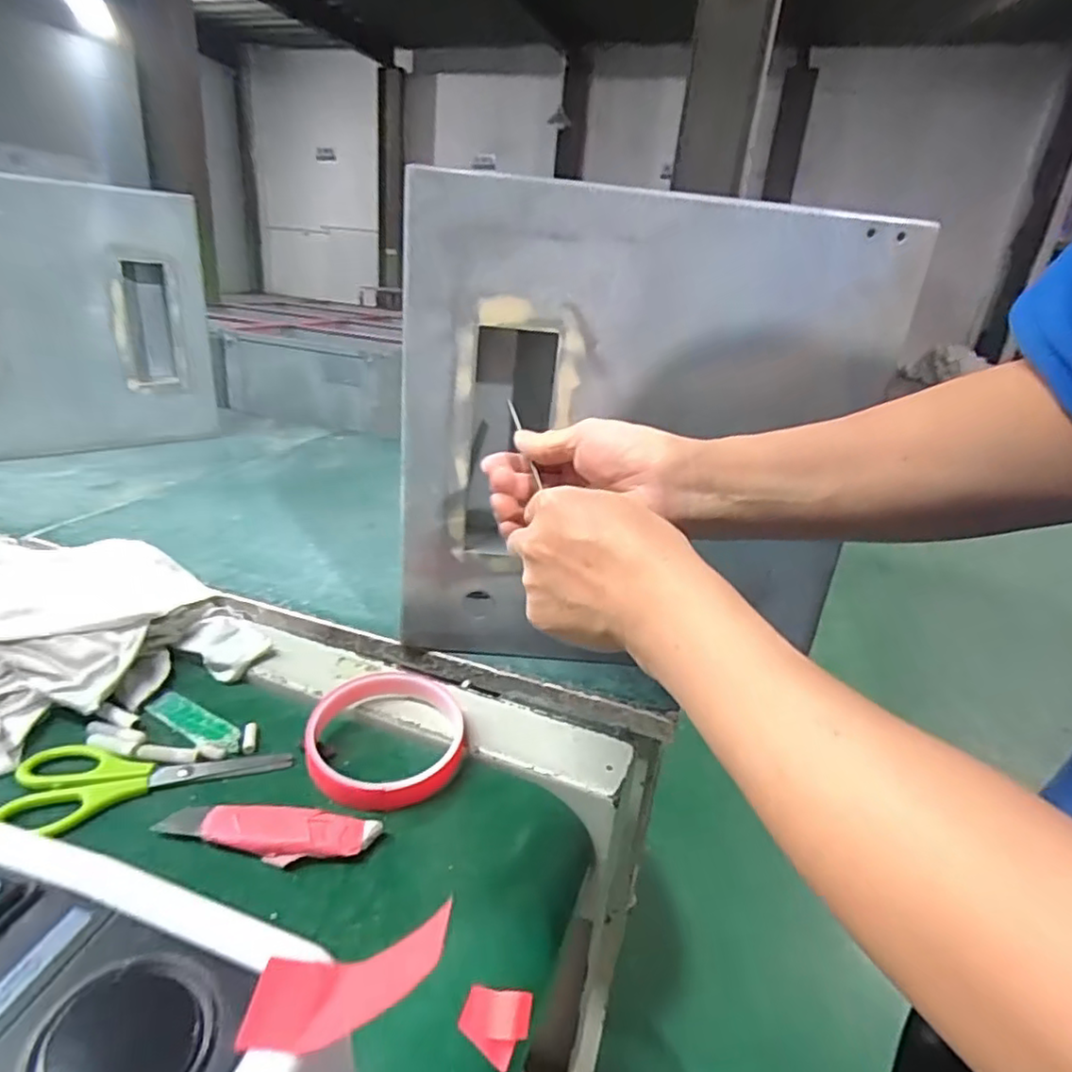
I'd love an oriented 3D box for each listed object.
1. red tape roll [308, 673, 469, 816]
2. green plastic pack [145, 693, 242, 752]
[{"bbox_3d":[-0.082,0.112,0.365,0.082,0.023,0.099,7,22,1],"label":"red tape roll"},{"bbox_3d":[-0.199,0.108,0.377,0.073,0.004,0.019,17,25,25],"label":"green plastic pack"}]

